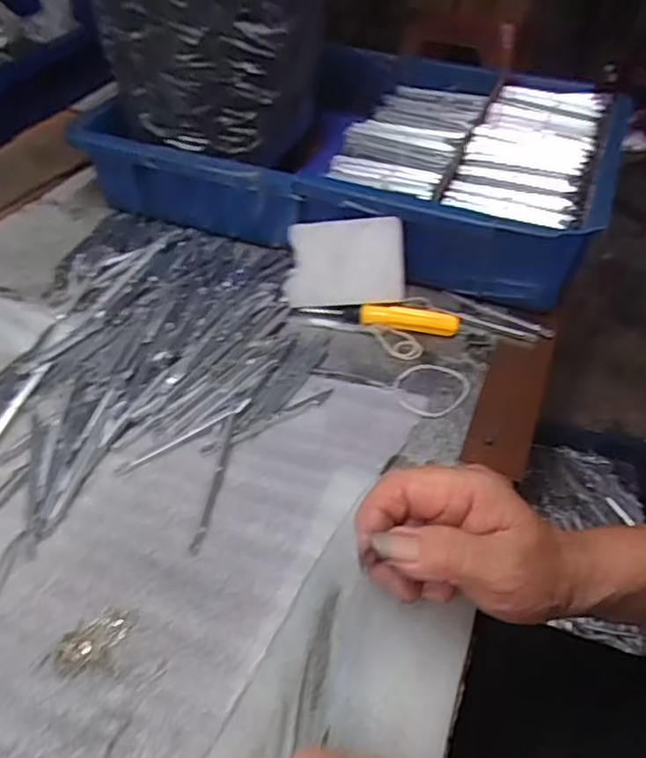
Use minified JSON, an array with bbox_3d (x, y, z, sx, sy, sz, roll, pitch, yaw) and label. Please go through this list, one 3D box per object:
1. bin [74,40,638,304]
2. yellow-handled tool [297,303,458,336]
[{"bbox_3d":[0.027,-0.203,0.581,0.428,0.095,0.270,15,46,10],"label":"bin"},{"bbox_3d":[0.042,-0.046,0.474,0.116,0.017,0.014,7,45,2],"label":"yellow-handled tool"}]

